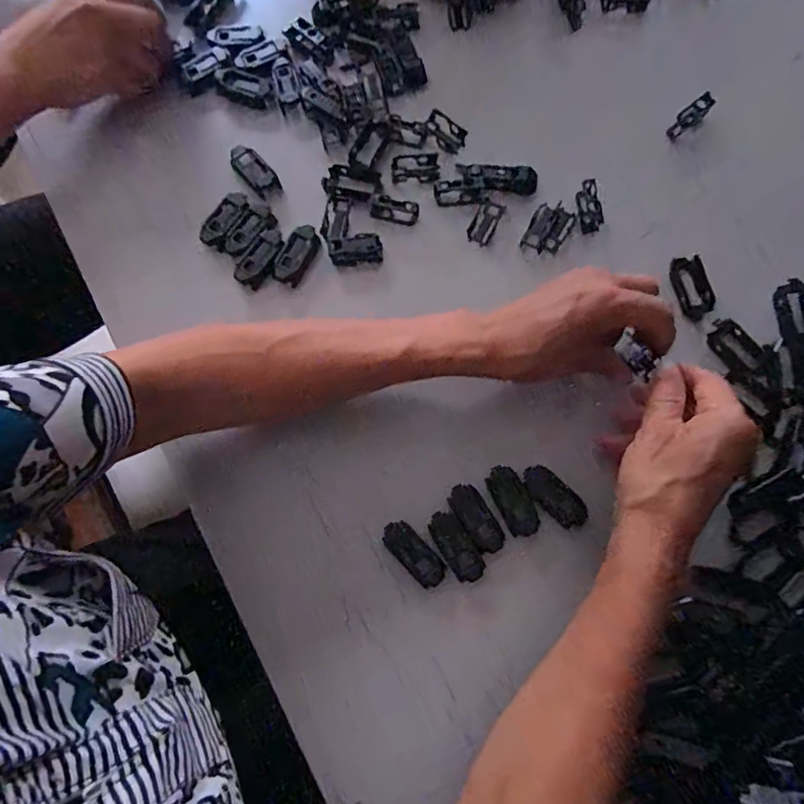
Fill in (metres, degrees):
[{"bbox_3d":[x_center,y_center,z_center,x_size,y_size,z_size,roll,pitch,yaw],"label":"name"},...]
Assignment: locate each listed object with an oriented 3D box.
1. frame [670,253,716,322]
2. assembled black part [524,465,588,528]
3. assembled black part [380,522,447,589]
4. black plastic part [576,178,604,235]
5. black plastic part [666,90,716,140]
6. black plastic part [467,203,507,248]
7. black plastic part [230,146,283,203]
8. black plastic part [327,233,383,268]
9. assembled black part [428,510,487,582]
[{"bbox_3d":[0.225,-0.089,0.395,0.026,0.006,0.051,-11,77,-2],"label":"frame"},{"bbox_3d":[0.105,0.065,0.353,0.048,0.011,0.023,44,81,9],"label":"assembled black part"},{"bbox_3d":[0.008,0.105,0.354,0.022,0.004,0.051,-43,81,-9],"label":"assembled black part"},{"bbox_3d":[0.151,-0.157,0.411,0.016,0.010,0.041,-9,77,-2],"label":"black plastic part"},{"bbox_3d":[0.240,-0.238,0.427,0.041,0.010,0.017,-41,79,19],"label":"black plastic part"},{"bbox_3d":[0.068,-0.145,0.411,0.019,0.004,0.037,29,79,6],"label":"black plastic part"},{"bbox_3d":[-0.118,-0.187,0.417,0.022,0.009,0.057,-38,80,-8],"label":"black plastic part"},{"bbox_3d":[-0.037,-0.120,0.404,0.042,0.012,0.021,-5,77,-1],"label":"black plastic part"},{"bbox_3d":[0.038,0.100,0.353,0.022,0.004,0.050,-32,79,-7],"label":"assembled black part"}]

